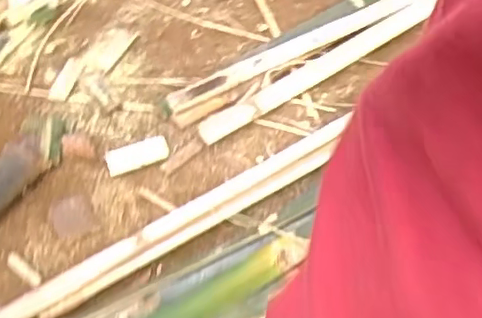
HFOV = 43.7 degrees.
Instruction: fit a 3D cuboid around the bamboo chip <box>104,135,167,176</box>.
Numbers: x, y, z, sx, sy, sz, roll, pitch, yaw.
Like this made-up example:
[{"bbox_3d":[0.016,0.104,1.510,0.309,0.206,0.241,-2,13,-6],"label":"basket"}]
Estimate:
[{"bbox_3d":[-0.142,-0.007,0.820,0.085,0.015,0.040,-18,50,-9],"label":"bamboo chip"}]

